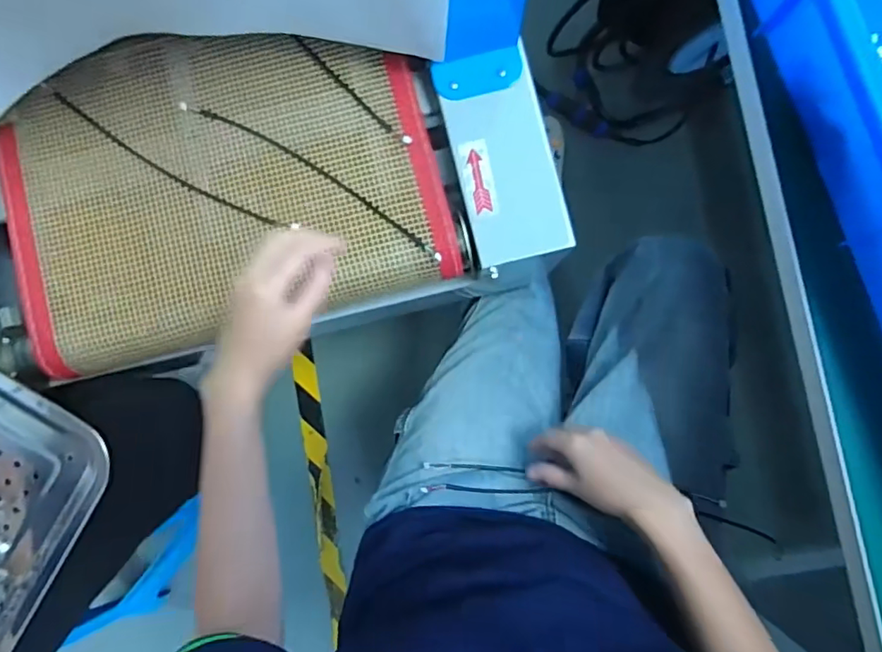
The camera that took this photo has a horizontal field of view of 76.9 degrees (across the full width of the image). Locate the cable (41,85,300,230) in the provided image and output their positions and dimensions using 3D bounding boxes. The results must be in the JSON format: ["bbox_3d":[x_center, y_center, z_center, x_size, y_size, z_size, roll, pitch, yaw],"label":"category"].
[{"bbox_3d":[-0.254,-0.148,0.504,0.251,0.006,0.018,31,87,2],"label":"cable"}]

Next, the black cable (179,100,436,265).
[{"bbox_3d":[-0.115,-0.137,0.499,0.276,0.010,0.019,31,78,4],"label":"black cable"}]

